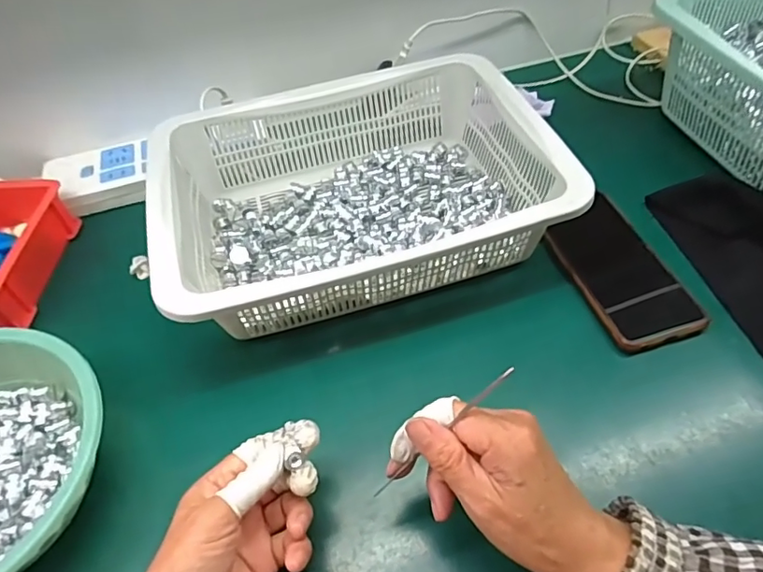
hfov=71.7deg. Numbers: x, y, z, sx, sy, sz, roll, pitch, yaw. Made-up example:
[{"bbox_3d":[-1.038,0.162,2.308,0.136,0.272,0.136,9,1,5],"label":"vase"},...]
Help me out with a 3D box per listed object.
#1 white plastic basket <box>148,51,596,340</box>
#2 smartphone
[{"bbox_3d":[-0.030,-0.099,0.481,0.325,0.092,0.280,-14,52,-7],"label":"white plastic basket"},{"bbox_3d":[0.199,-0.014,0.446,0.076,0.014,0.148,-15,52,-8],"label":"smartphone"}]

